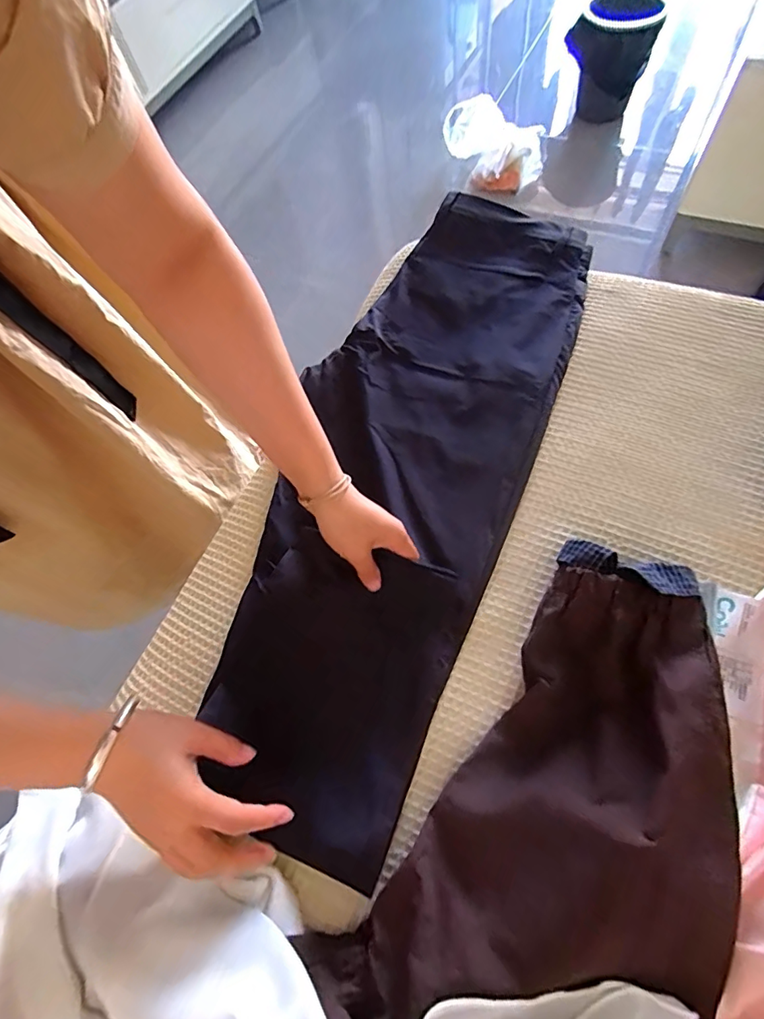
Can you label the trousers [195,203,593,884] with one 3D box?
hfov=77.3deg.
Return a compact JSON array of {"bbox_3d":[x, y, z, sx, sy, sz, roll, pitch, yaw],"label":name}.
[{"bbox_3d":[0.025,-0.058,0.496,0.250,0.037,0.715,16,68,11],"label":"trousers"}]

